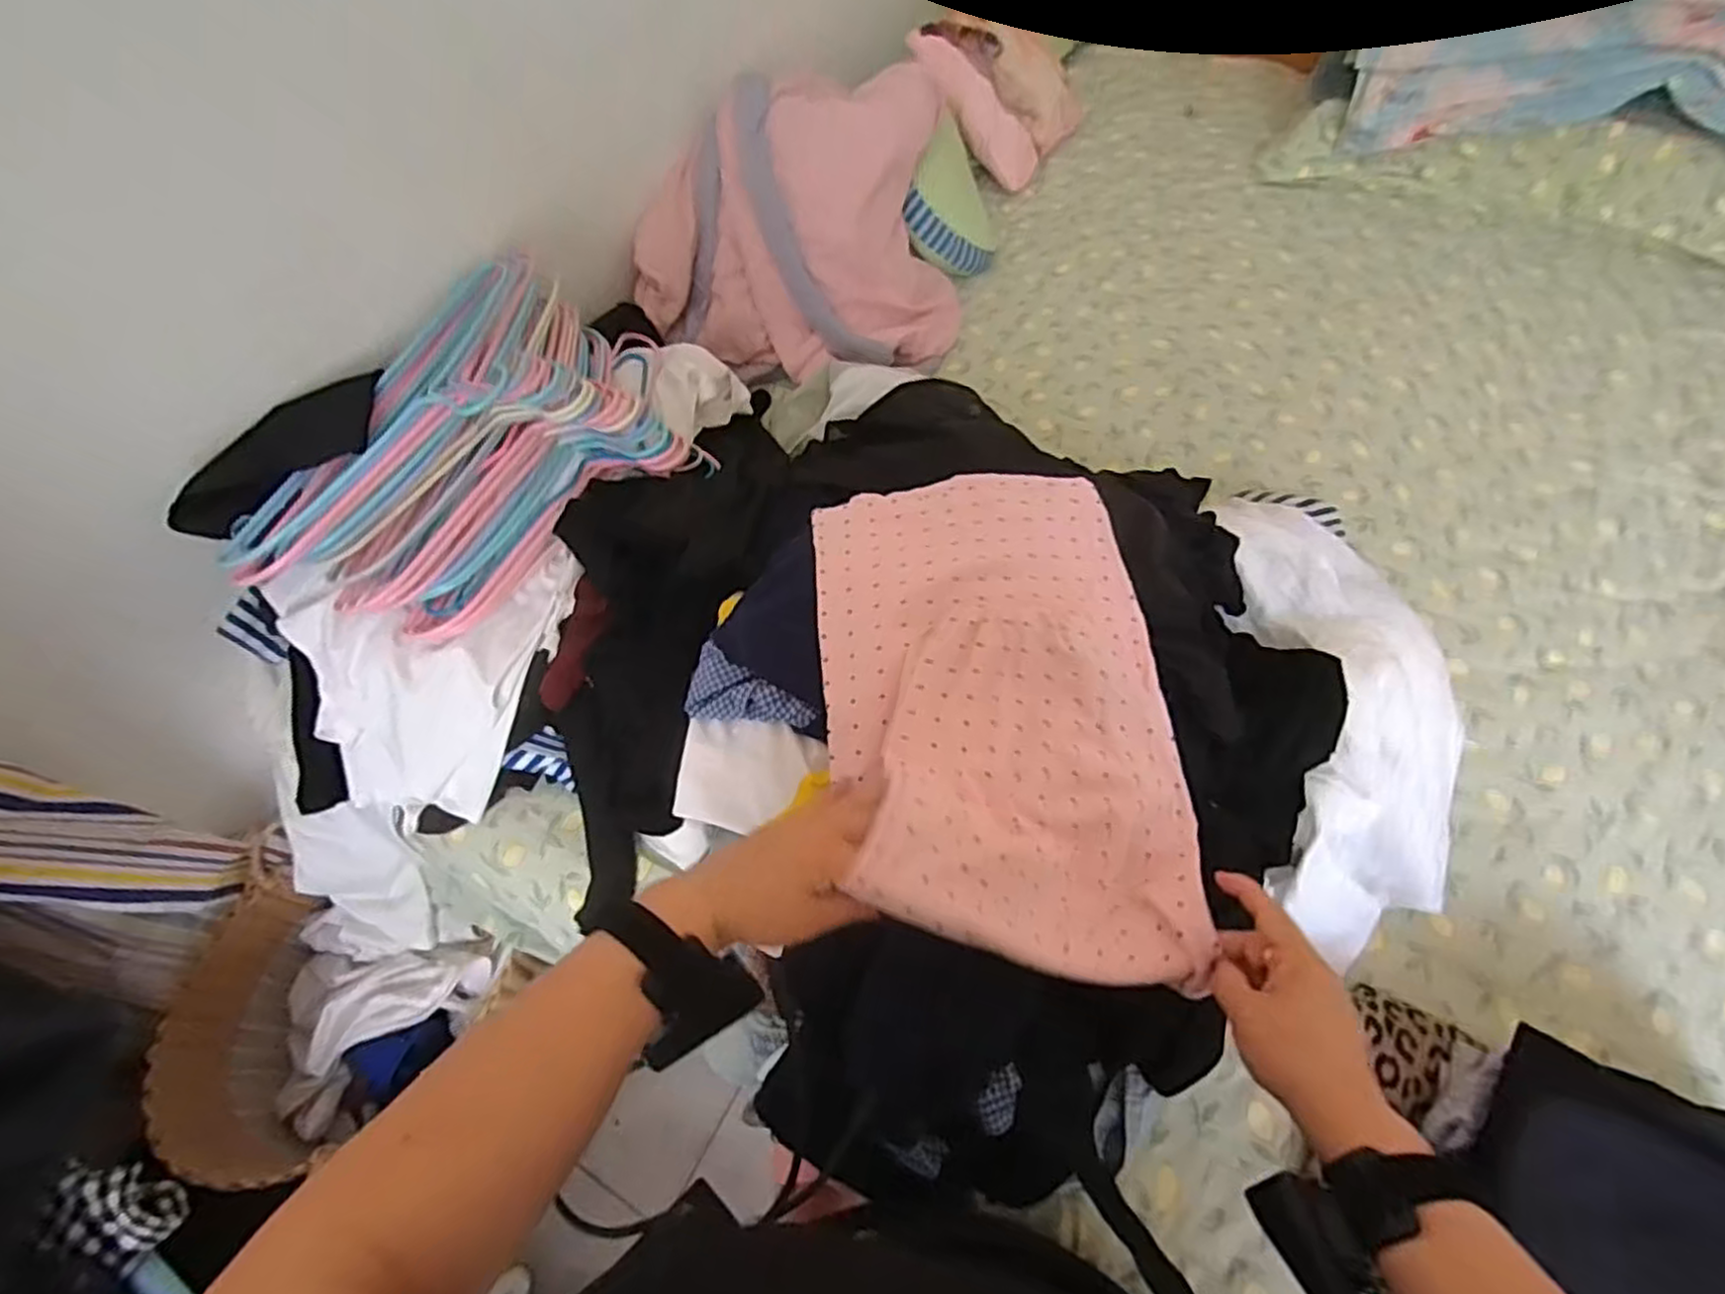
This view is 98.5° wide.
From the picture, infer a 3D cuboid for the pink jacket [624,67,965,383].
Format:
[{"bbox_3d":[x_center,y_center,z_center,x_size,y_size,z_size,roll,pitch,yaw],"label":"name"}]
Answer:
[{"bbox_3d":[-0.092,-0.614,1.098,0.437,0.266,0.366,-1,60,3],"label":"pink jacket"}]

